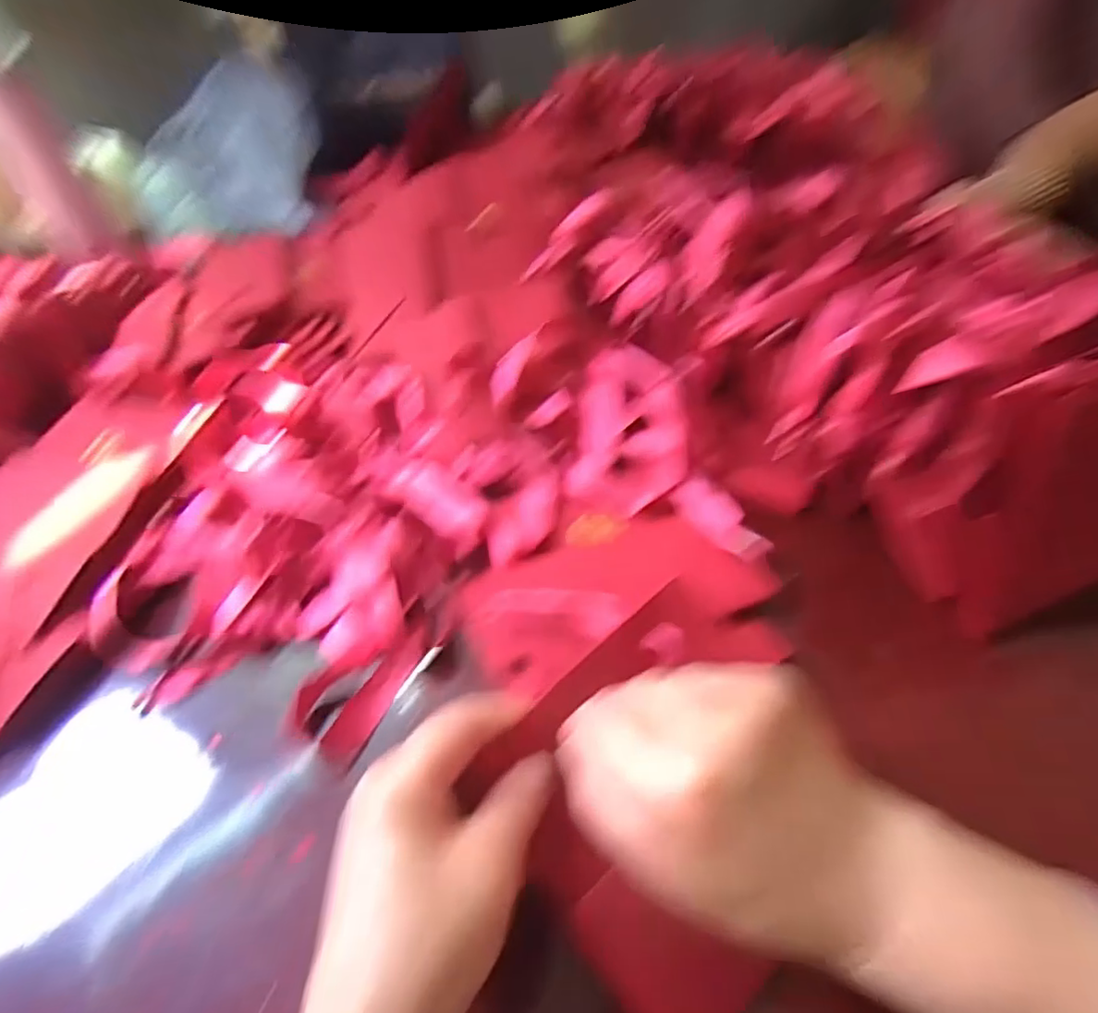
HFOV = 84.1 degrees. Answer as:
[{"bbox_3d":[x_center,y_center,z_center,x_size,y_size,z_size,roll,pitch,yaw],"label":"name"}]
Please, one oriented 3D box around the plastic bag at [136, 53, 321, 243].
[{"bbox_3d":[-0.424,-0.464,0.806,0.248,0.150,0.134,-19,48,-12],"label":"plastic bag"}]

